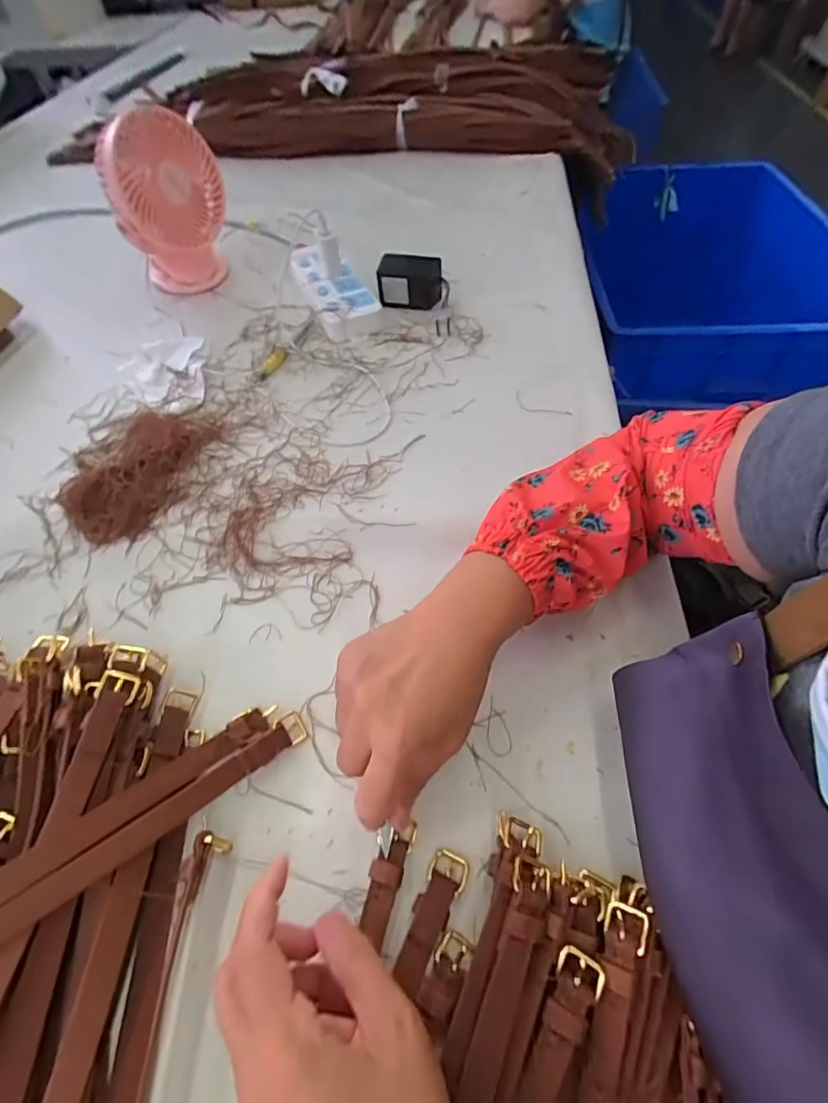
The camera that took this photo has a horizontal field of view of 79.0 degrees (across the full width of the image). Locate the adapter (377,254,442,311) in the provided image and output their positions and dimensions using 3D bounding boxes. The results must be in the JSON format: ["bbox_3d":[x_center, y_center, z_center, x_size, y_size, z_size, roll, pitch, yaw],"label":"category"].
[{"bbox_3d":[-0.005,-0.344,0.639,0.080,0.050,0.046,-3,55,-1],"label":"adapter"}]

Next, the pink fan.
[{"bbox_3d":[-0.291,-0.413,0.609,0.124,0.187,0.095,-17,57,-11],"label":"pink fan"}]

